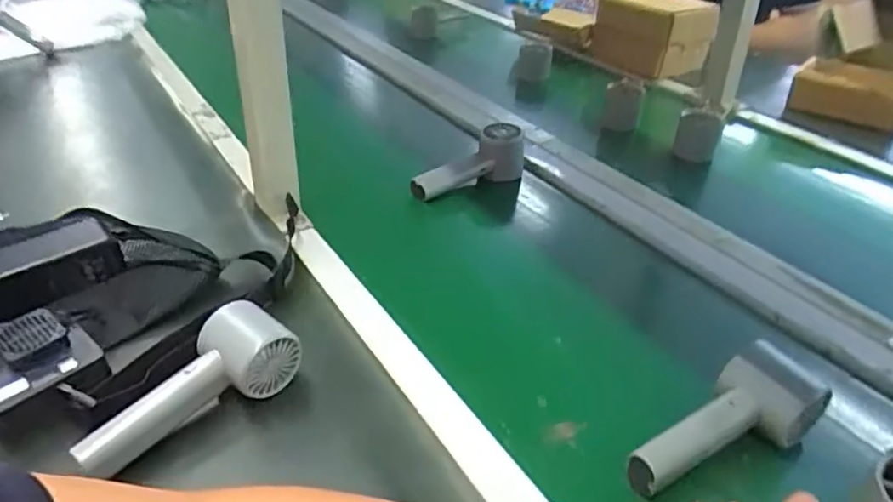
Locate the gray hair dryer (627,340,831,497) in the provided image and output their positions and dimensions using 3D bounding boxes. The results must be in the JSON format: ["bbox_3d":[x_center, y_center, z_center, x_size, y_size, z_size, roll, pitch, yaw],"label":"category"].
[{"bbox_3d":[0.191,0.120,0.436,0.164,0.066,0.053,-22,40,-14],"label":"gray hair dryer"}]

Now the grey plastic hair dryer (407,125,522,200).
[{"bbox_3d":[0.023,-0.108,0.777,0.155,0.067,0.051,-19,40,-30],"label":"grey plastic hair dryer"}]

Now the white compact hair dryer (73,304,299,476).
[{"bbox_3d":[-0.187,0.099,0.466,0.153,0.064,0.061,-36,47,-18],"label":"white compact hair dryer"}]

